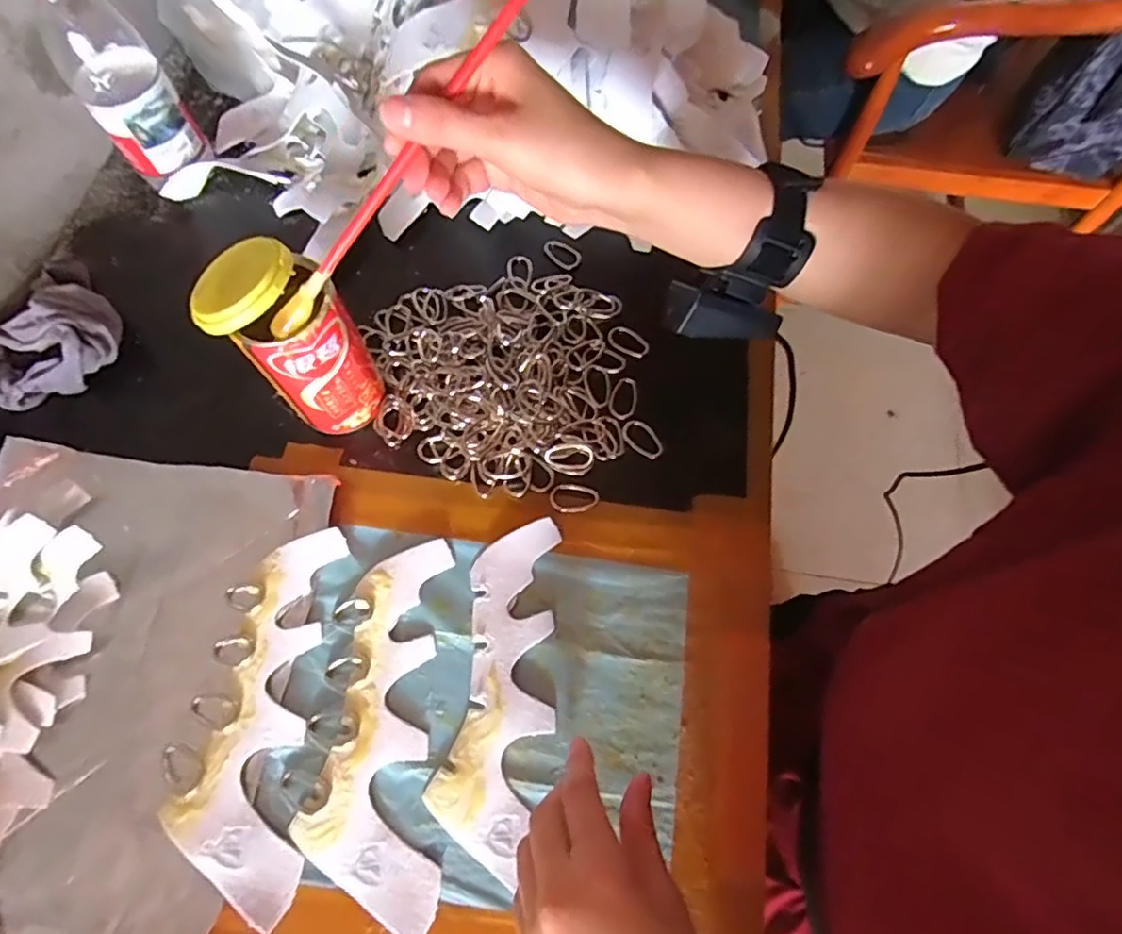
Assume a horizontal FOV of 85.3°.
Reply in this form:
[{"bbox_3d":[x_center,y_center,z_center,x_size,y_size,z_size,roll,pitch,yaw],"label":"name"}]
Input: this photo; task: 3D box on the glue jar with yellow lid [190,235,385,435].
[{"bbox_3d":[-0.169,-0.076,0.398,0.075,0.133,0.068,-28,71,-10],"label":"glue jar with yellow lid"}]

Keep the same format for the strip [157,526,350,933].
[{"bbox_3d":[-0.189,0.146,0.373,0.082,0.011,0.214,1,68,1],"label":"strip"}]

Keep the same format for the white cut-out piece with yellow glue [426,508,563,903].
[{"bbox_3d":[-0.036,0.133,0.381,0.061,0.006,0.200,6,69,2],"label":"white cut-out piece with yellow glue"}]

